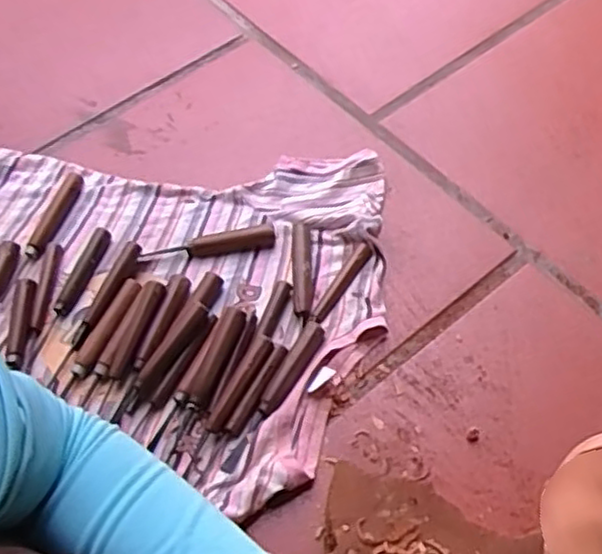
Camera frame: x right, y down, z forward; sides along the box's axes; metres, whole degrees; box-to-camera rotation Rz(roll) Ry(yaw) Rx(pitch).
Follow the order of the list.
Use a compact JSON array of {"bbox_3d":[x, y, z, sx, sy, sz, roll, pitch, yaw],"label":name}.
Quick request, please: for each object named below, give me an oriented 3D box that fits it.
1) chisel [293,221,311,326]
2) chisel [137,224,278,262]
[{"bbox_3d":[0.000,-0.004,0.765,0.018,0.019,0.123,0,57,2],"label":"chisel"},{"bbox_3d":[-0.106,-0.036,0.804,0.155,0.017,0.025,-8,57,-4],"label":"chisel"}]

